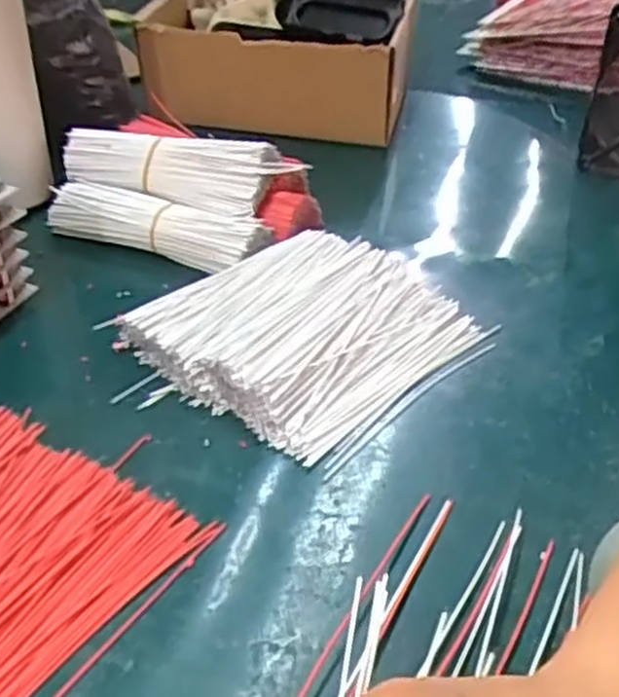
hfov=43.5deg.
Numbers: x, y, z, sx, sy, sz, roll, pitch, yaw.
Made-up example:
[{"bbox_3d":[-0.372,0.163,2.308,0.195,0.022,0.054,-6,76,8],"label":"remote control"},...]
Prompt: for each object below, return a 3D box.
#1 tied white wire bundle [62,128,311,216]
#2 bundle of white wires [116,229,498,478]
[{"bbox_3d":[-0.091,-0.120,0.514,0.164,0.037,0.042,12,37,15],"label":"tied white wire bundle"},{"bbox_3d":[0.001,-0.014,0.427,0.149,0.032,0.154,26,42,30],"label":"bundle of white wires"}]

